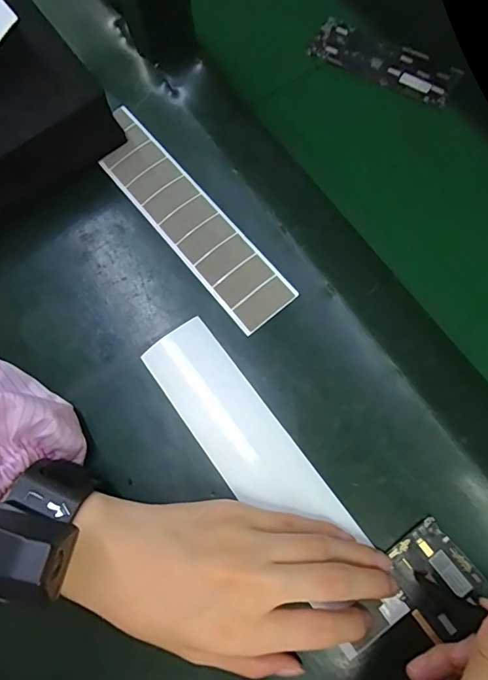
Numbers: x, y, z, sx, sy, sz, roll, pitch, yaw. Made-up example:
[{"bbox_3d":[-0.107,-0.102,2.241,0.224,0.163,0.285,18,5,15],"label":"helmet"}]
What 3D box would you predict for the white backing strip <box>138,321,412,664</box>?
[{"bbox_3d":[0.014,0.080,0.277,0.049,0.006,0.216,-35,76,-13],"label":"white backing strip"}]

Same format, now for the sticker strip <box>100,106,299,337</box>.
[{"bbox_3d":[-0.044,-0.092,0.331,0.045,0.004,0.205,-39,77,-5],"label":"sticker strip"}]

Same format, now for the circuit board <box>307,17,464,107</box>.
[{"bbox_3d":[0.116,-0.231,0.367,0.119,0.008,0.042,28,76,10],"label":"circuit board"}]

